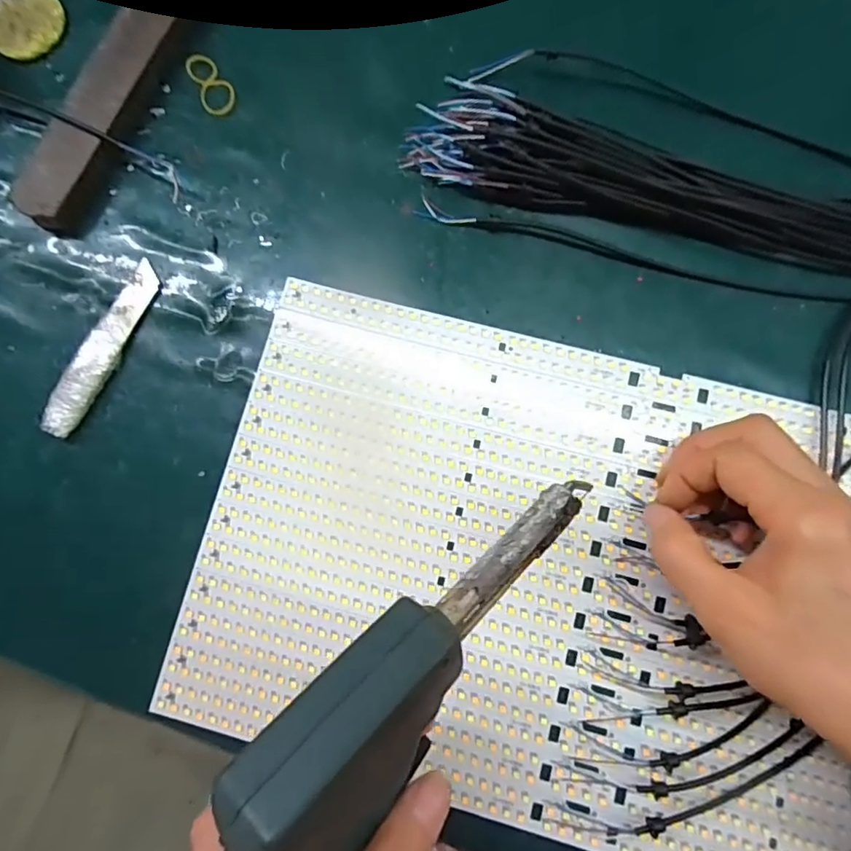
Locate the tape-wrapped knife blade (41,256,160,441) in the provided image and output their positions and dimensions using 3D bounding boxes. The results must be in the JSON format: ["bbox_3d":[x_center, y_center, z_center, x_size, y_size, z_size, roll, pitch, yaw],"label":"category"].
[{"bbox_3d":[-0.177,-0.042,0.304,0.022,0.009,0.103,30,85,7],"label":"tape-wrapped knife blade"}]

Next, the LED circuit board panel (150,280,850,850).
[{"bbox_3d":[0.092,0.082,0.273,0.409,0.005,0.230,14,83,5],"label":"LED circuit board panel"}]

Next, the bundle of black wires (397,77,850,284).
[{"bbox_3d":[0.219,-0.122,0.278,0.468,0.038,0.088,12,83,5],"label":"bundle of black wires"}]

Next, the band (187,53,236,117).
[{"bbox_3d":[-0.127,-0.201,0.325,0.020,0.006,0.042,-30,81,-1],"label":"band"}]

